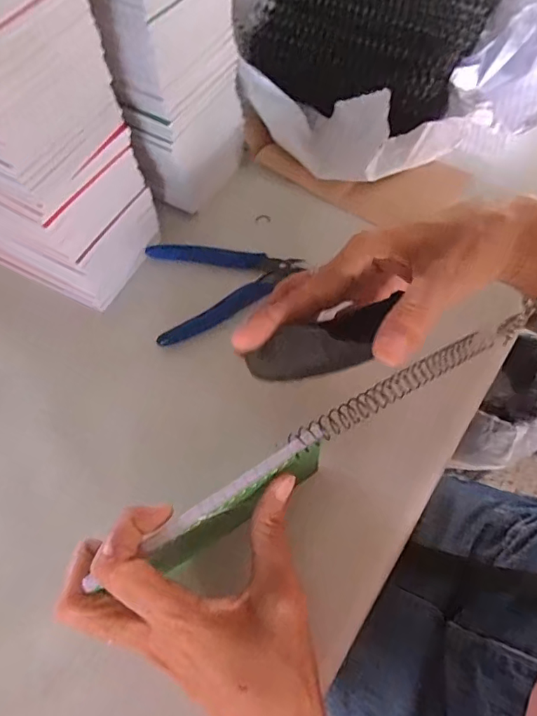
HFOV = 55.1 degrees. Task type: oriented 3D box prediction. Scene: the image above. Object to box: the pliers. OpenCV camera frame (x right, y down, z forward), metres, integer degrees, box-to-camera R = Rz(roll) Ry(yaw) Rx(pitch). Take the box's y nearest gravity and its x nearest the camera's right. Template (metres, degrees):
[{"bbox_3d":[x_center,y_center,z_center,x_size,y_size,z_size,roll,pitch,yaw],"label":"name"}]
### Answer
[{"bbox_3d":[-0.033,-0.062,0.404,0.114,0.014,0.085,-14,63,-3],"label":"pliers"}]

